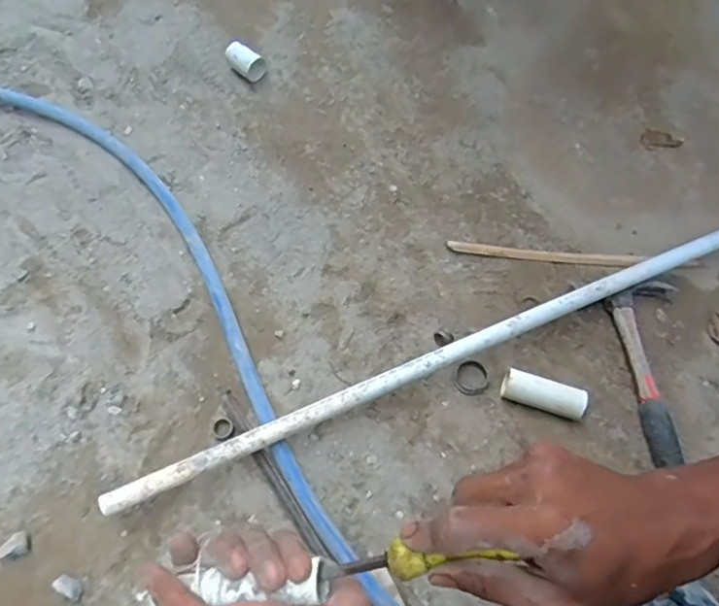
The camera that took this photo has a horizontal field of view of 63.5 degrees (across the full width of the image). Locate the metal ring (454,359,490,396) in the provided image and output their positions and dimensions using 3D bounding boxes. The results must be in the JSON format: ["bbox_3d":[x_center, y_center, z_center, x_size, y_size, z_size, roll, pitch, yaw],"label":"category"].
[{"bbox_3d":[0.124,0.081,0.636,0.038,0.012,0.042,16,65,4],"label":"metal ring"}]

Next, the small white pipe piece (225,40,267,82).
[{"bbox_3d":[-0.159,-0.340,0.812,0.058,0.034,0.035,39,69,13],"label":"small white pipe piece"}]

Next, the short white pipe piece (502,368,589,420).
[{"bbox_3d":[0.194,0.099,0.617,0.084,0.032,0.032,16,65,4],"label":"short white pipe piece"}]

